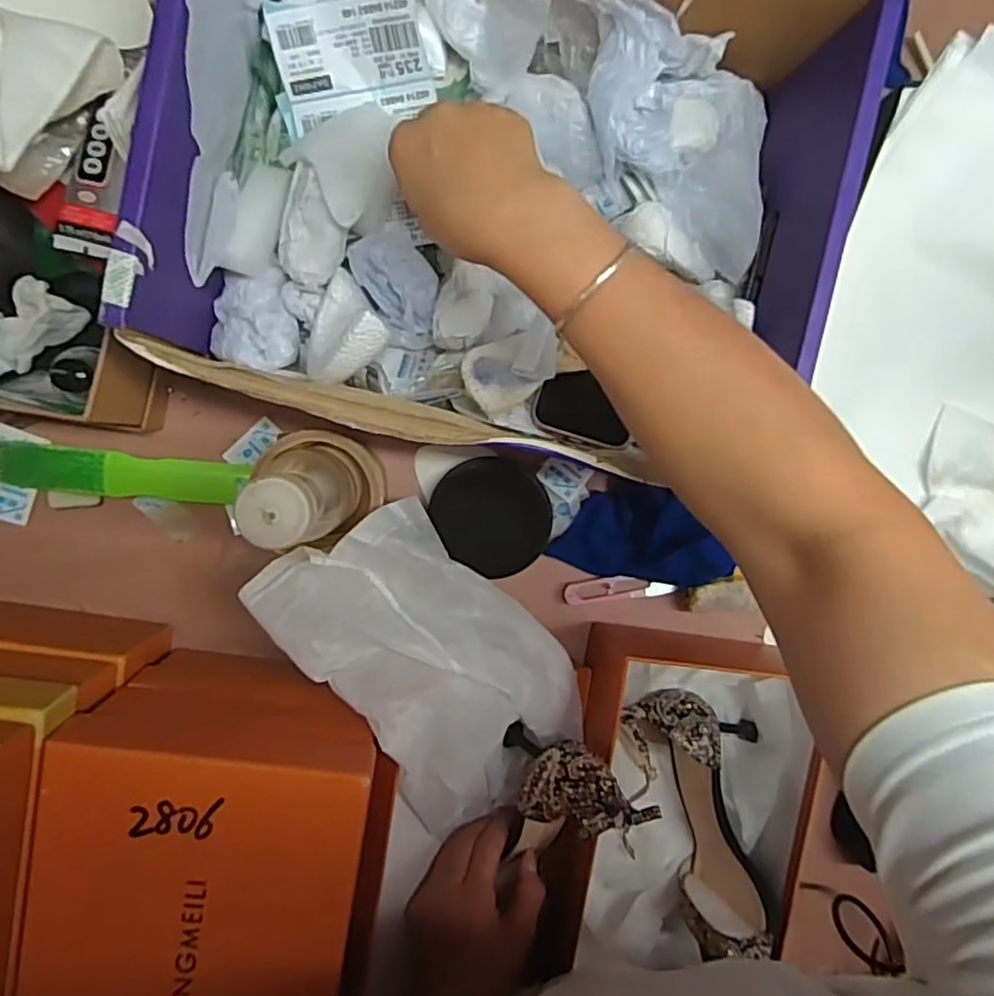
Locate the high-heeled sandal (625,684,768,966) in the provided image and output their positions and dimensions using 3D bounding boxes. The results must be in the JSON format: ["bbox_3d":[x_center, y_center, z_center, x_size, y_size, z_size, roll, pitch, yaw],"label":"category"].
[{"bbox_3d":[0.160,0.243,0.528,0.096,0.083,0.186,-12,97,-5],"label":"high-heeled sandal"}]

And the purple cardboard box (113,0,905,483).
[{"bbox_3d":[0.005,-0.199,0.434,0.394,0.120,0.319,12,94,-7],"label":"purple cardboard box"}]

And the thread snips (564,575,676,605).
[{"bbox_3d":[0.103,0.075,0.560,0.097,0.013,0.020,-3,96,-6],"label":"thread snips"}]

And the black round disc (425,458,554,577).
[{"bbox_3d":[-0.003,0.015,0.531,0.088,0.006,0.094,2,99,9],"label":"black round disc"}]

